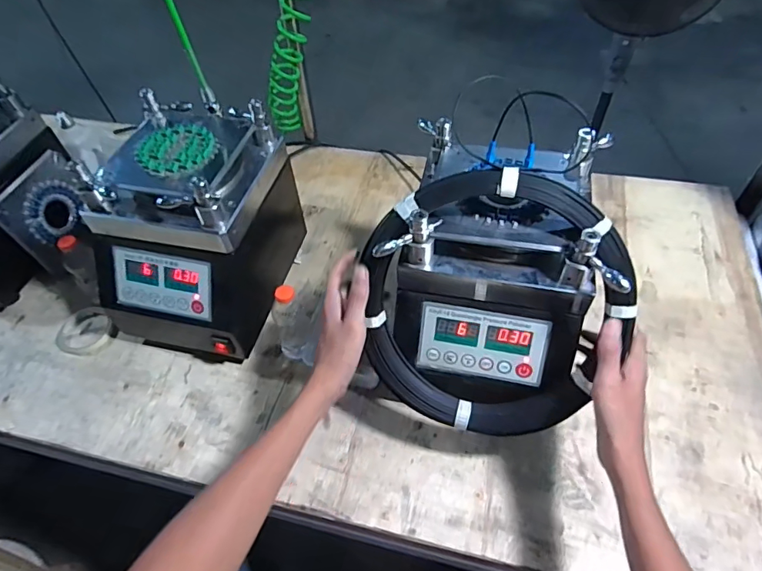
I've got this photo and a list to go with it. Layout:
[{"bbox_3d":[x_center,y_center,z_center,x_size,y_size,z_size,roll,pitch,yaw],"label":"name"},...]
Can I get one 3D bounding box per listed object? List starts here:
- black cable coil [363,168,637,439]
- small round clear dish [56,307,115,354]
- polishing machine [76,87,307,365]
[{"bbox_3d":[0.126,0.030,0.535,0.286,0.307,0.044,2,17,13],"label":"black cable coil"},{"bbox_3d":[-0.495,0.074,0.792,0.096,0.021,0.083,17,56,16],"label":"small round clear dish"},{"bbox_3d":[-0.285,-0.084,0.737,0.228,0.278,0.285,8,54,10],"label":"polishing machine"}]

